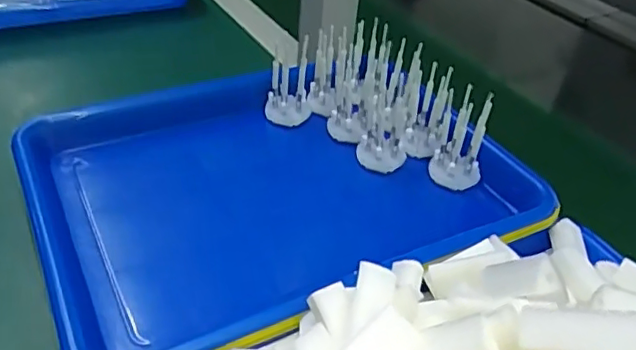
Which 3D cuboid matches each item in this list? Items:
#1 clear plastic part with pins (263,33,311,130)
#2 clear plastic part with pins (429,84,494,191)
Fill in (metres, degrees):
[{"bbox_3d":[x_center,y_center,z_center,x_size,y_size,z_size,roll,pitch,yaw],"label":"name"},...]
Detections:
[{"bbox_3d":[-0.024,-0.074,0.489,0.037,0.067,0.026,-1,39,-9],"label":"clear plastic part with pins"},{"bbox_3d":[0.106,-0.022,0.438,0.035,0.079,0.029,14,39,9],"label":"clear plastic part with pins"}]

